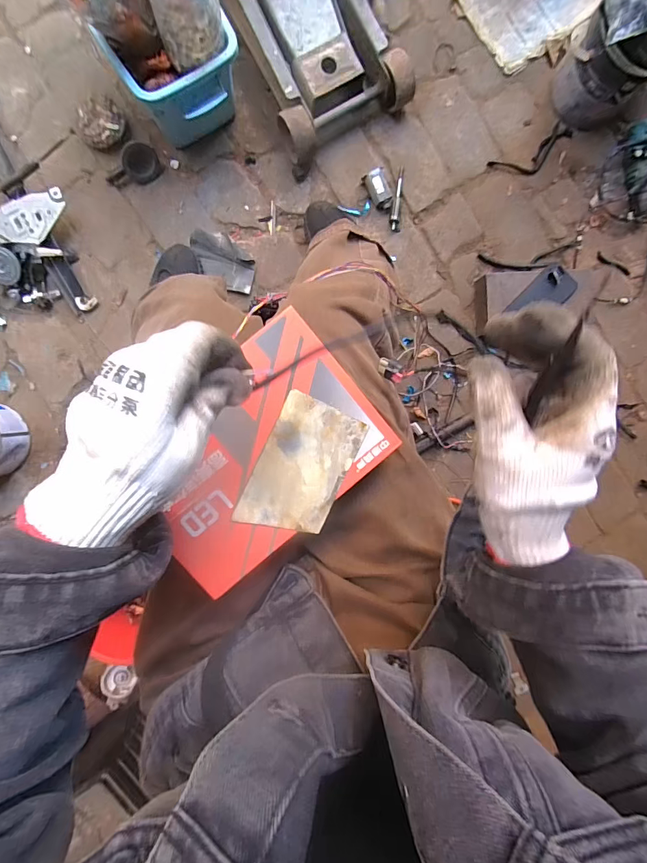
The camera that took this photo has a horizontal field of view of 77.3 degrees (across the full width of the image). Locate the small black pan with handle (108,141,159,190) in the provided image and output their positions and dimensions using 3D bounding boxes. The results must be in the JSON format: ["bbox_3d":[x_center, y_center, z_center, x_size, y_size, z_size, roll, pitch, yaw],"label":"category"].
[{"bbox_3d":[-0.364,-0.501,0.771,0.105,0.046,0.055,-34,96,0],"label":"small black pan with handle"}]

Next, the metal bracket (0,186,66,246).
[{"bbox_3d":[-0.546,-0.394,0.751,0.149,0.035,0.082,-28,96,-1],"label":"metal bracket"}]

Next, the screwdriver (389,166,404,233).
[{"bbox_3d":[0.148,-0.467,0.809,0.021,0.017,0.124,5,94,-4],"label":"screwdriver"}]

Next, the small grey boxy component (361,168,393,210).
[{"bbox_3d":[0.110,-0.478,0.806,0.043,0.030,0.073,-25,95,-1],"label":"small grey boxy component"}]

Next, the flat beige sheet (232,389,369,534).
[{"bbox_3d":[-0.018,0.033,0.345,0.072,0.004,0.114,24,91,-5],"label":"flat beige sheet"}]

